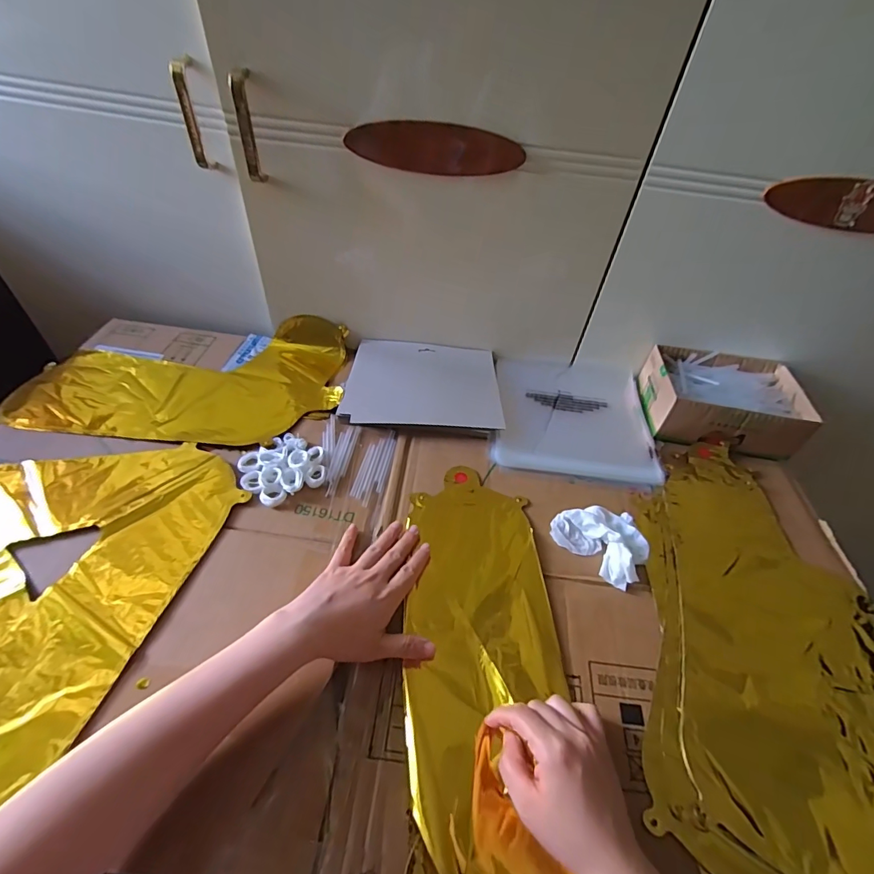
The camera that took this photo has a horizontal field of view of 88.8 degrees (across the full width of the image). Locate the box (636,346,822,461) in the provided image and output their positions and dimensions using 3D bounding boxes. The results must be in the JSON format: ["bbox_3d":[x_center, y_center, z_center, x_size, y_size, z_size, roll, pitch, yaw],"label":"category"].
[{"bbox_3d":[0.392,-0.053,0.614,0.190,0.065,0.140,11,49,3],"label":"box"}]

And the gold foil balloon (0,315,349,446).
[{"bbox_3d":[-0.326,-0.084,0.593,0.396,0.035,0.233,7,49,-1],"label":"gold foil balloon"}]

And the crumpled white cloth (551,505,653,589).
[{"bbox_3d":[0.175,0.100,0.469,0.093,0.027,0.077,34,54,21],"label":"crumpled white cloth"}]

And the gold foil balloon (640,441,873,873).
[{"bbox_3d":[0.323,0.201,0.415,0.245,0.016,0.457,16,49,8],"label":"gold foil balloon"}]

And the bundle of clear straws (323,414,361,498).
[{"bbox_3d":[-0.121,0.018,0.529,0.042,0.008,0.115,8,49,0],"label":"bundle of clear straws"}]

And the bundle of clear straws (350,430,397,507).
[{"bbox_3d":[-0.072,0.033,0.523,0.032,0.006,0.113,11,49,3],"label":"bundle of clear straws"}]

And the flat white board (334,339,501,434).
[{"bbox_3d":[-0.017,-0.076,0.615,0.202,0.013,0.159,5,49,-3],"label":"flat white board"}]

